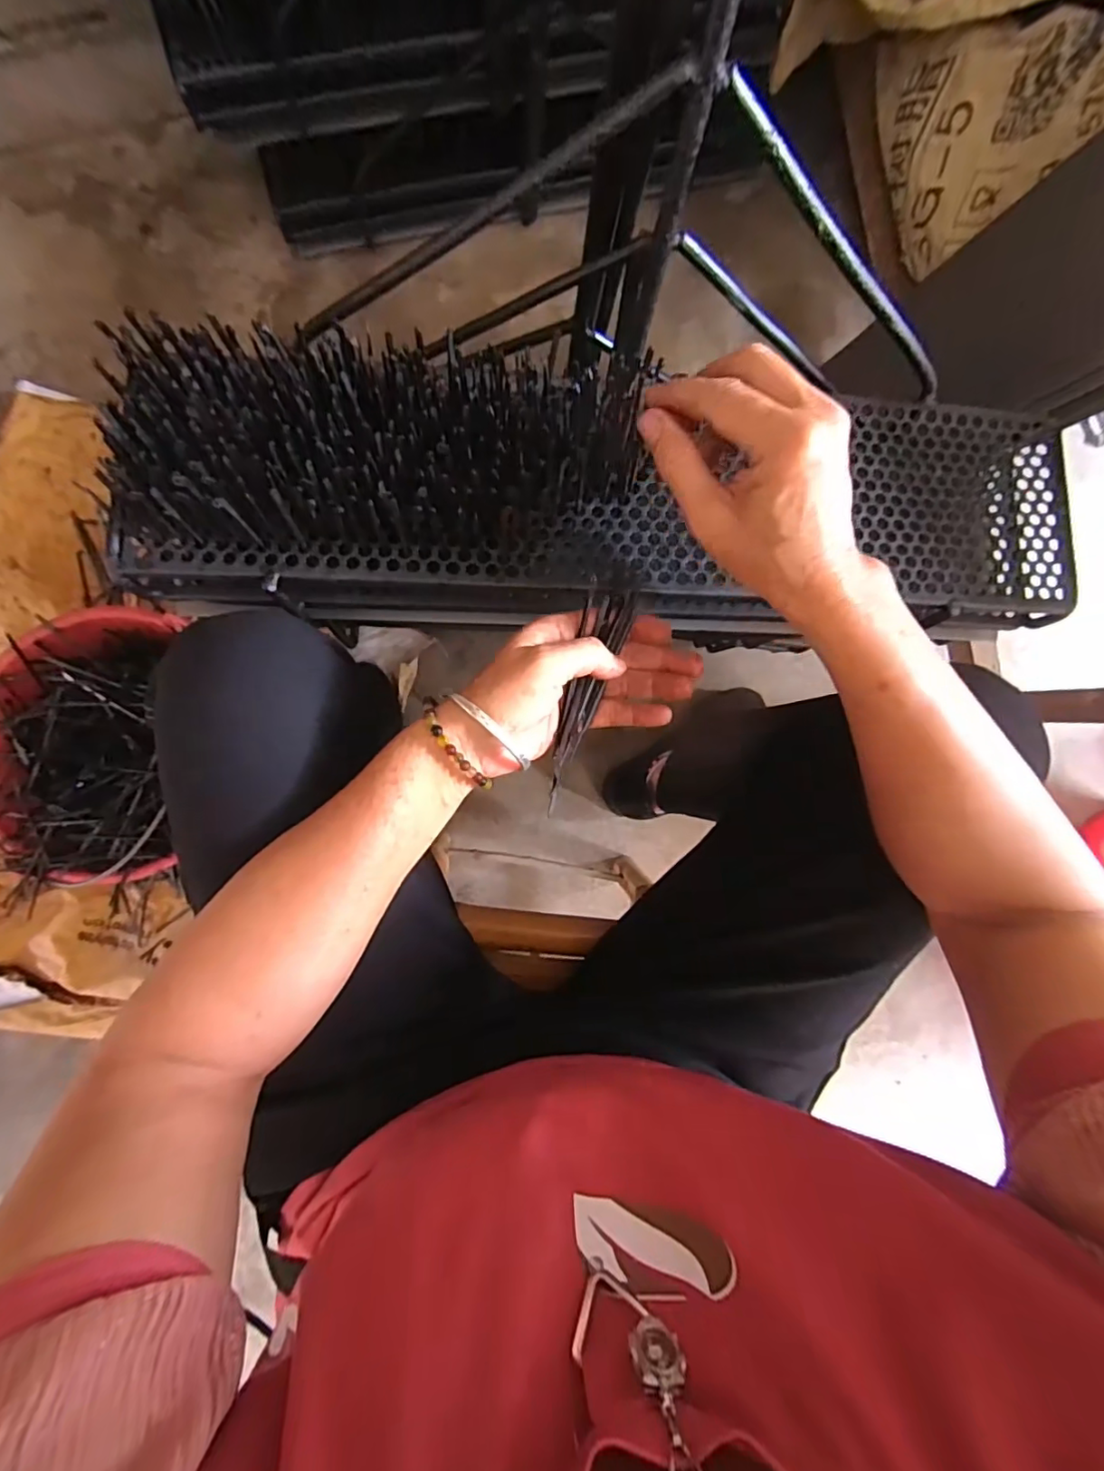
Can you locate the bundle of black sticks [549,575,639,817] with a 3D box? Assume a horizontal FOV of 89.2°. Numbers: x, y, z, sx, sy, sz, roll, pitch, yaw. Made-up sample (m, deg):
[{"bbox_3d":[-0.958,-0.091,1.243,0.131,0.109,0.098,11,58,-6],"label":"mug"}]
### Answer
[{"bbox_3d":[0.019,-0.024,0.332,0.030,0.024,0.138,17,89,-5],"label":"bundle of black sticks"}]

